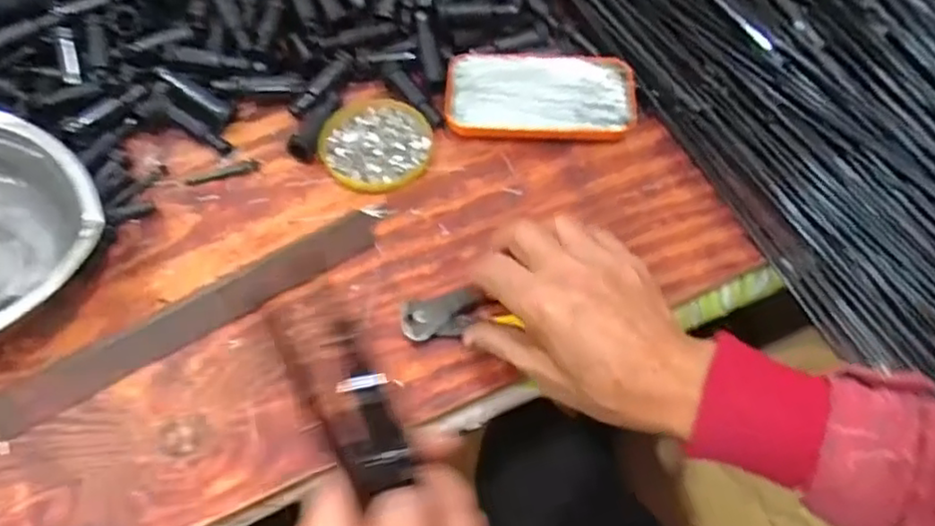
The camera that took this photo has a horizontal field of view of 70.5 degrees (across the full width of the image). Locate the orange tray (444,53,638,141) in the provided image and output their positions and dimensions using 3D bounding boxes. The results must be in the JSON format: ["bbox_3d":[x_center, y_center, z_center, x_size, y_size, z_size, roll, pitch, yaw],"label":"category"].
[{"bbox_3d":[0.059,-0.137,0.534,0.148,0.018,0.079,3,61,4],"label":"orange tray"}]

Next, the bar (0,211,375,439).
[{"bbox_3d":[-0.187,0.035,0.454,0.268,0.009,0.034,-30,64,-14],"label":"bar"}]

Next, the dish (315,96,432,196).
[{"bbox_3d":[-0.072,-0.096,0.523,0.085,0.007,0.090,-1,61,2],"label":"dish"}]

